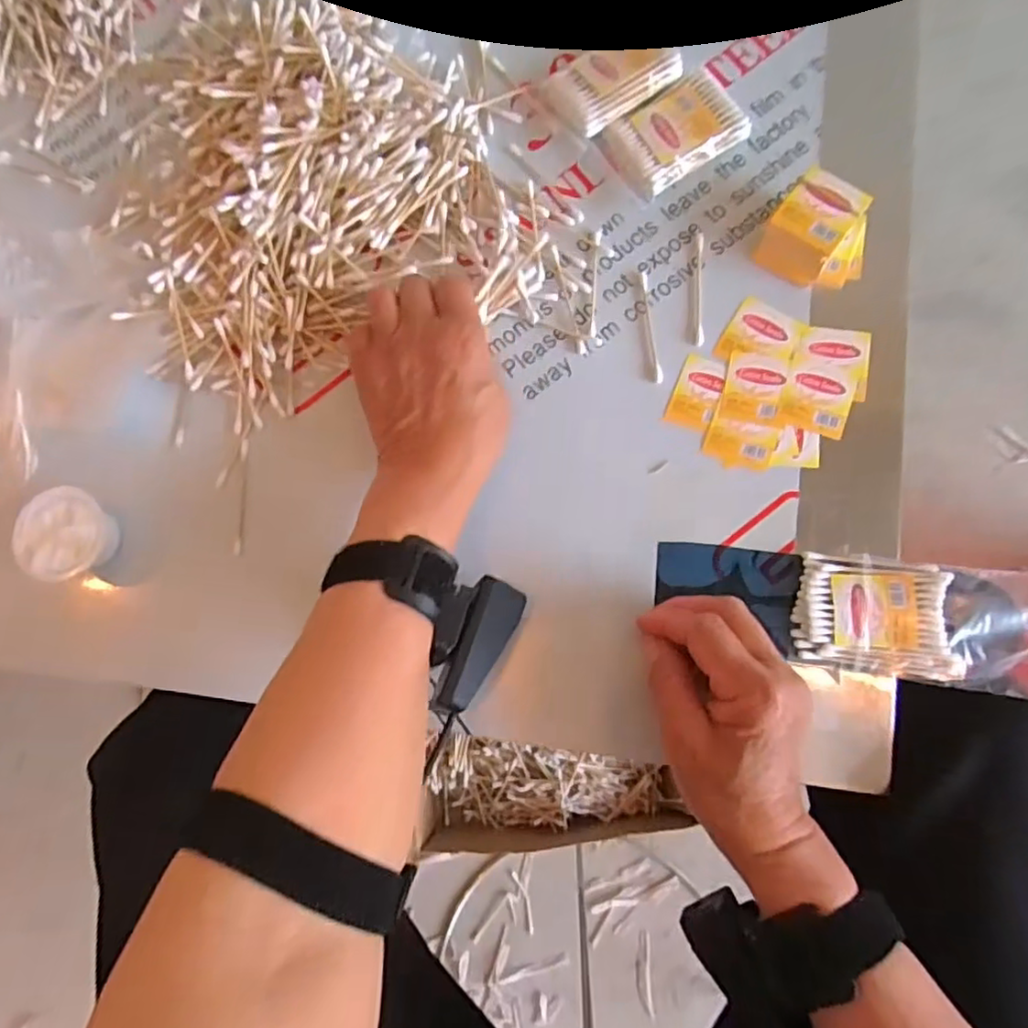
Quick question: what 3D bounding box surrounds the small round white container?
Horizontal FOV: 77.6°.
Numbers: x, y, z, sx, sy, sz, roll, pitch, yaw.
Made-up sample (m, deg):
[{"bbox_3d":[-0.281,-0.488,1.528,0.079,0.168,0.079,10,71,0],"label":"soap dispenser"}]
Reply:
[{"bbox_3d":[-0.266,0.012,0.382,0.043,0.031,0.049,-36,80,-2],"label":"small round white container"}]

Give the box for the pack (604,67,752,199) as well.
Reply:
[{"bbox_3d":[0.103,-0.239,0.404,0.077,0.020,0.052,-31,80,-1],"label":"pack"}]

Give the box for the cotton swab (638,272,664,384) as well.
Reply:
[{"bbox_3d":[0.084,-0.116,0.392,0.006,0.004,0.072,-7,81,3],"label":"cotton swab"}]

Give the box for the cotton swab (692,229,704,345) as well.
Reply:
[{"bbox_3d":[0.114,-0.139,0.393,0.007,0.004,0.073,3,81,5],"label":"cotton swab"}]

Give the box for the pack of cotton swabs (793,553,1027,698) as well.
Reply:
[{"bbox_3d":[0.223,0.058,0.352,0.126,0.011,0.063,7,82,5],"label":"pack of cotton swabs"}]

